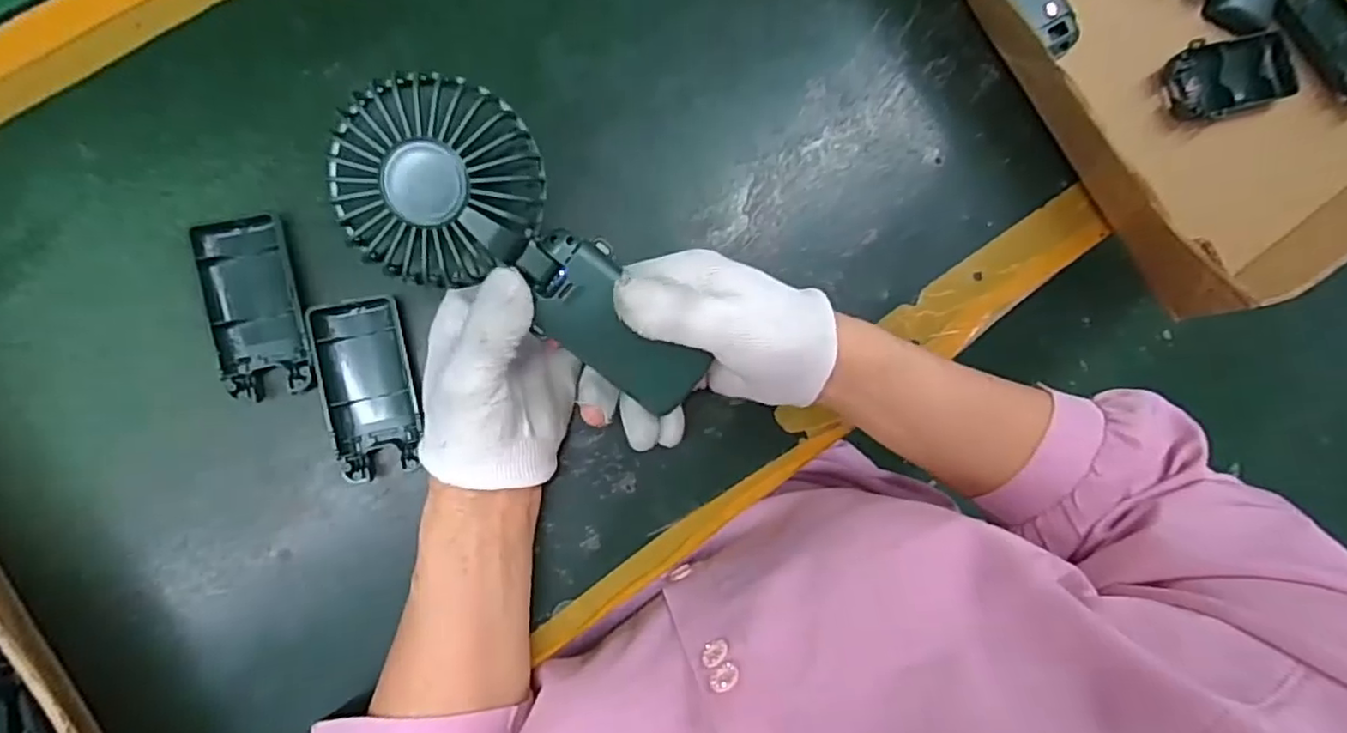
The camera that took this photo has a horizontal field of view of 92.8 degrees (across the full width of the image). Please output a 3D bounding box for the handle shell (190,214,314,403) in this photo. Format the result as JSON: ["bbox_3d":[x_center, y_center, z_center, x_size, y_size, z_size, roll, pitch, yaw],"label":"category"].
[{"bbox_3d":[-0.217,-0.031,0.335,0.044,0.015,0.093,-12,87,-8],"label":"handle shell"}]

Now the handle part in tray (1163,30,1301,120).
[{"bbox_3d":[0.372,-0.192,0.424,0.098,0.013,0.047,-14,89,-8],"label":"handle part in tray"}]

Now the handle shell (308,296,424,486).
[{"bbox_3d":[-0.162,0.011,0.343,0.043,0.014,0.092,-12,87,-8],"label":"handle shell"}]

